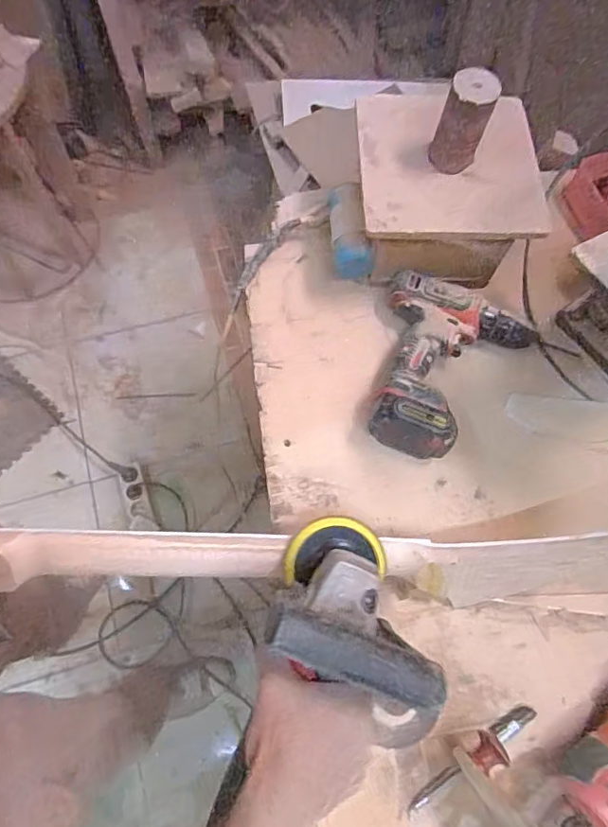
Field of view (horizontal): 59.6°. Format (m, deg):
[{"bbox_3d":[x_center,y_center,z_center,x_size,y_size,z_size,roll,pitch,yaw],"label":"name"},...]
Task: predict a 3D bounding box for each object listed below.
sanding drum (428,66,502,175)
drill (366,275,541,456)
[{"bbox_3d":[0.162,-0.299,0.546,0.050,0.085,0.045,21,70,6],"label":"sanding drum"},{"bbox_3d":[0.172,-0.055,0.598,0.176,0.062,0.218,11,69,3],"label":"drill"}]

